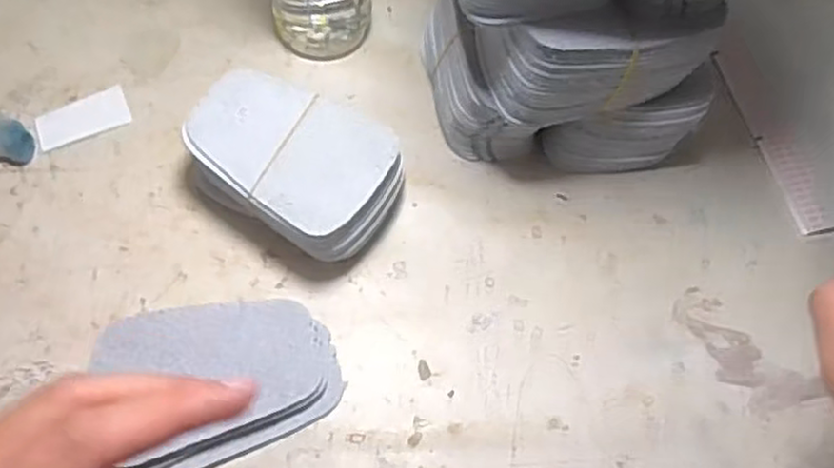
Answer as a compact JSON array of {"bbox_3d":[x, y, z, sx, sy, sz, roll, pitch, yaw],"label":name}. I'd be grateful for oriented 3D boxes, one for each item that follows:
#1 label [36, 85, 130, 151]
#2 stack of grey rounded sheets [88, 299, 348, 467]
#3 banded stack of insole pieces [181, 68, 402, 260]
[{"bbox_3d":[-0.192,-0.067,0.430,0.051,0.004,0.026,-25,69,-21],"label":"label"},{"bbox_3d":[-0.092,0.065,0.355,0.102,0.014,0.076,-20,63,-14],"label":"stack of grey rounded sheets"},{"bbox_3d":[-0.067,-0.030,0.391,0.110,0.047,0.082,20,61,8],"label":"banded stack of insole pieces"}]

